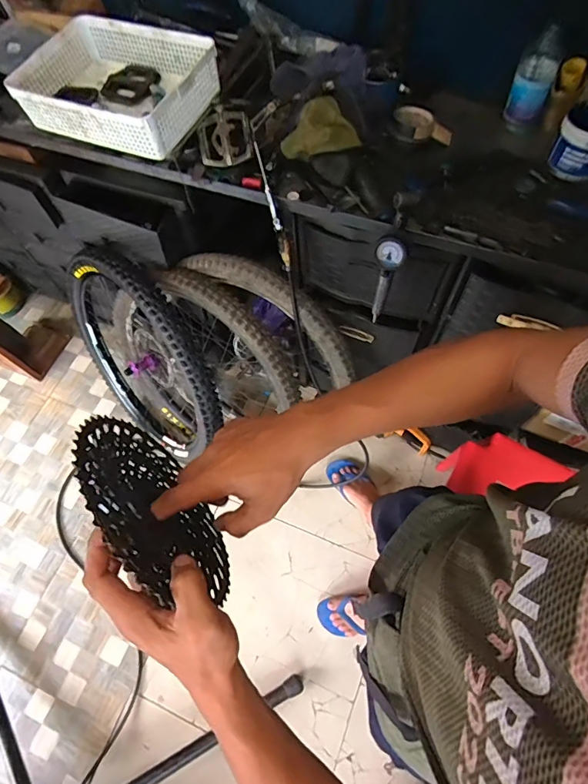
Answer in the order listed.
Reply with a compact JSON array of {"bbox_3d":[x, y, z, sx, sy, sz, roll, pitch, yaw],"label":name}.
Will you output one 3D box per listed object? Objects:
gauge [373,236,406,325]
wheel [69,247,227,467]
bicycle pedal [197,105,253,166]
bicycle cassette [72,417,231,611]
[{"bbox_3d":[0.173,-0.212,0.838,0.055,0.217,0.032,12,67,9],"label":"gauge"},{"bbox_3d":[-0.453,-0.083,1.315,0.667,0.676,0.093,39,54,19],"label":"wheel"},{"bbox_3d":[-0.137,-0.505,0.859,0.103,0.099,0.017,-7,21,5],"label":"bicycle pedal"},{"bbox_3d":[-0.136,0.111,0.388,0.042,0.187,0.181,-36,68,2],"label":"bicycle cassette"}]

